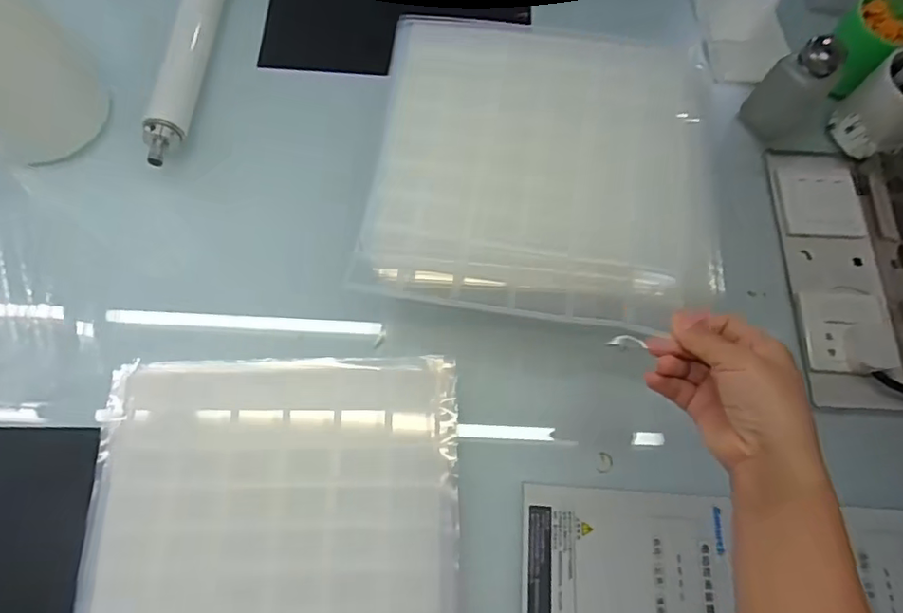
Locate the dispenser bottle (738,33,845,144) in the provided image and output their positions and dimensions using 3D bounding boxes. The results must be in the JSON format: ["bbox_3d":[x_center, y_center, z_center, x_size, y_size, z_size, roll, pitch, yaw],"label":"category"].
[{"bbox_3d":[0.377,-0.236,0.617,0.063,0.109,0.057,-18,72,-9],"label":"dispenser bottle"}]

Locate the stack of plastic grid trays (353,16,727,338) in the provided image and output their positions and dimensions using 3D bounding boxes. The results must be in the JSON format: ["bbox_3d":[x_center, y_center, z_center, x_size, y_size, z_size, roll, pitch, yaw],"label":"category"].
[{"bbox_3d":[0.088,-0.128,0.484,0.299,0.030,0.329,7,65,1],"label":"stack of plastic grid trays"}]

